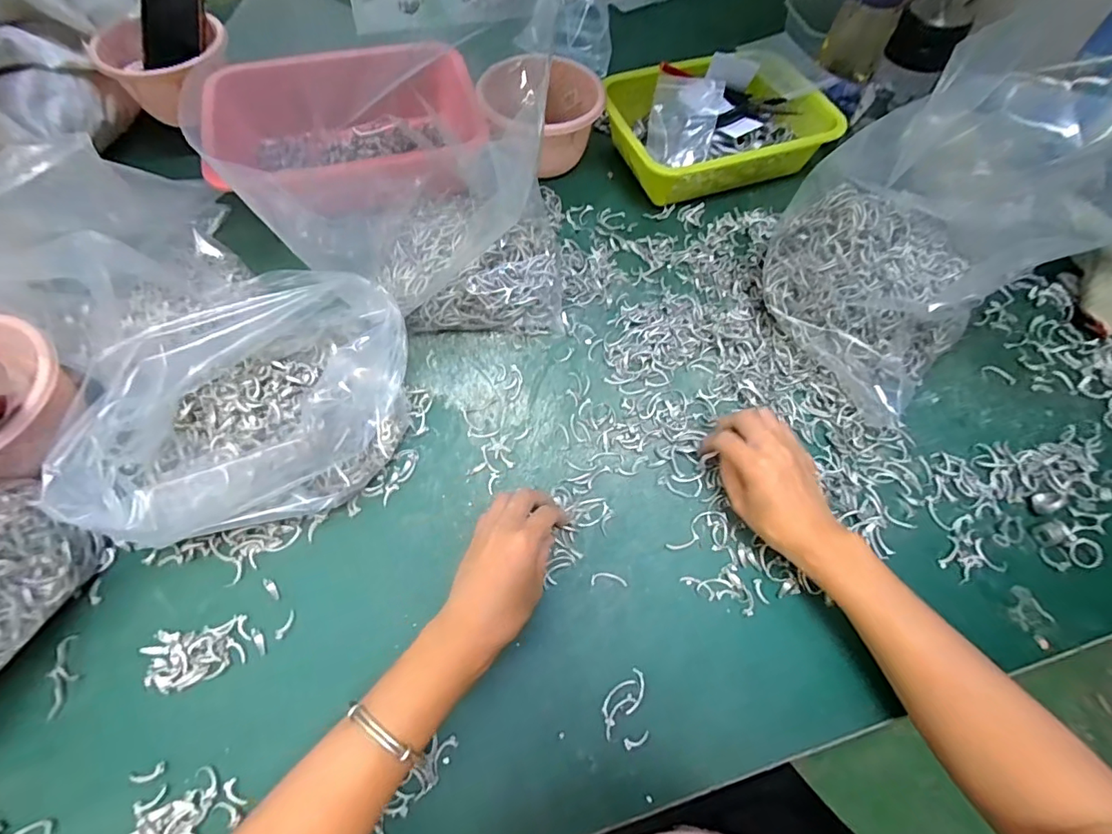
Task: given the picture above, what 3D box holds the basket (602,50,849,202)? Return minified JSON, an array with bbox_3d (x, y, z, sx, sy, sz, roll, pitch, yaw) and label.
[{"bbox_3d":[0.200,-0.377,0.661,0.269,0.090,0.172,-15,63,-10],"label":"basket"}]

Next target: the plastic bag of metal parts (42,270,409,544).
[{"bbox_3d":[-0.222,-0.001,0.417,0.226,0.133,0.161,-18,63,-12],"label":"plastic bag of metal parts"}]

